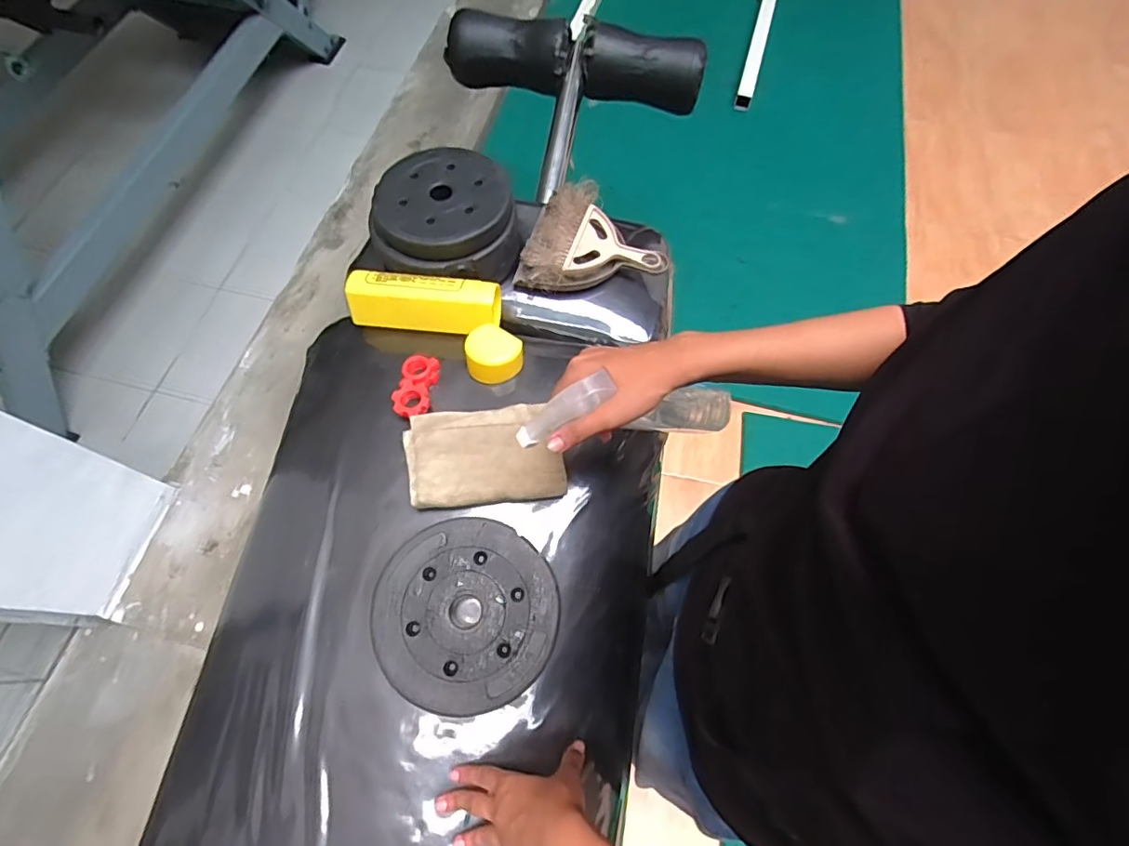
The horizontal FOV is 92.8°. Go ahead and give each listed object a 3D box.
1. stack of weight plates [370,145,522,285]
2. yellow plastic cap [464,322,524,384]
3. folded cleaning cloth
[{"bbox_3d":[-0.147,-0.263,0.711,0.191,0.094,0.179,13,66,4],"label":"stack of weight plates"},{"bbox_3d":[-0.083,-0.086,0.637,0.064,0.035,0.066,1,65,-1],"label":"yellow plastic cap"},{"bbox_3d":[-0.086,0.034,0.579,0.163,0.021,0.103,-4,65,-4],"label":"folded cleaning cloth"}]

